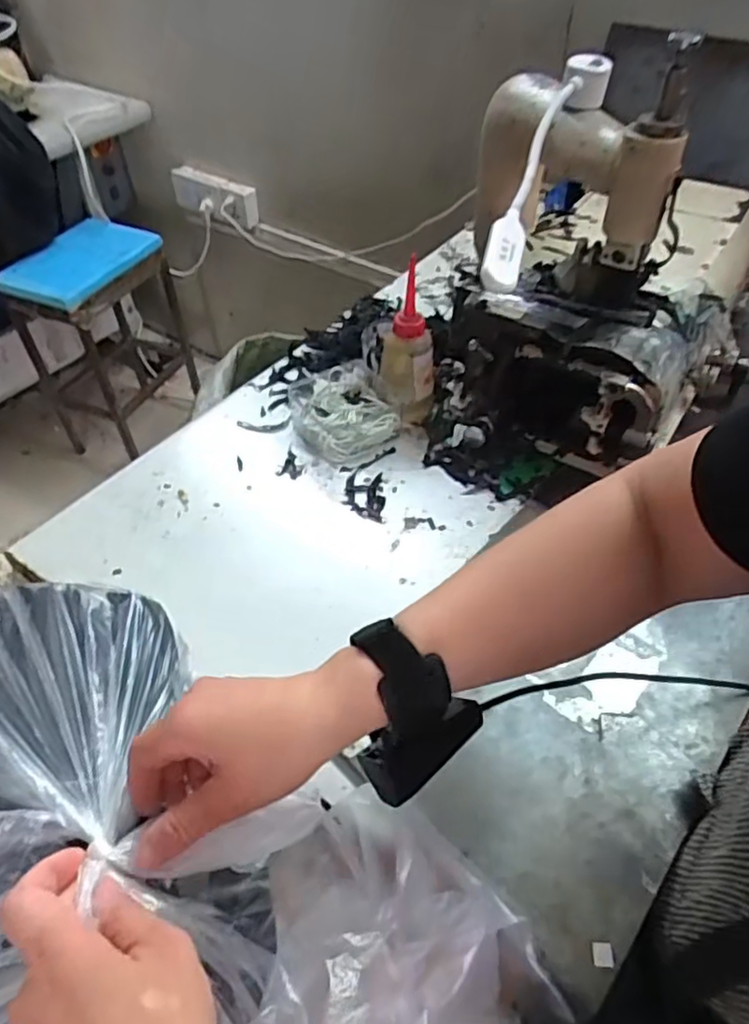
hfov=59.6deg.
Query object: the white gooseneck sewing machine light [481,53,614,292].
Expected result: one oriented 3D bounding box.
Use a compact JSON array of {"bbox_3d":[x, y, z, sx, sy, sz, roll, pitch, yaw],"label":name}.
[{"bbox_3d":[0.141,-0.285,0.534,0.038,0.032,0.299,17,63,15],"label":"white gooseneck sewing machine light"}]

